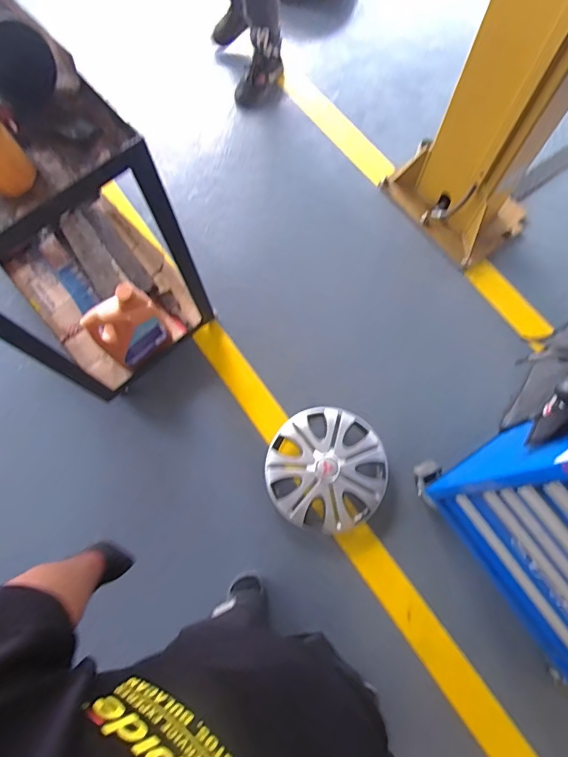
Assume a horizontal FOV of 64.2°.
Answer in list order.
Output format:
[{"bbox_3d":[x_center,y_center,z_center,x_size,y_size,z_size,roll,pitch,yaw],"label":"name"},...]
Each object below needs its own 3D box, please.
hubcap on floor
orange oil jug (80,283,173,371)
[{"bbox_3d":[0.135,0.281,1.442,0.369,0.067,0.378,0,73,1],"label":"hubcap on floor"},{"bbox_3d":[-0.477,-0.151,1.400,0.212,0.255,0.112,-37,76,-10],"label":"orange oil jug"}]

